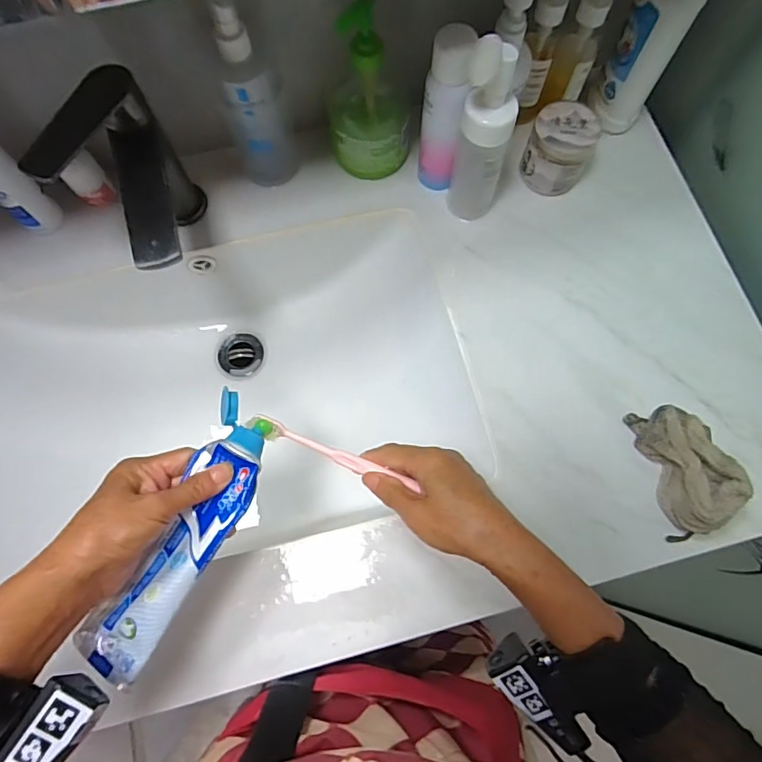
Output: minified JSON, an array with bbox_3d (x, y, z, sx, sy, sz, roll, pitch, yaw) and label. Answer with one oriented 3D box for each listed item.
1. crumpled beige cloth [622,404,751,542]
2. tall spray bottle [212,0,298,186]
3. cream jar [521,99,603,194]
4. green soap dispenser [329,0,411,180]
[{"bbox_3d":[0.278,0.076,0.437,0.072,0.043,0.117,-11,74,-2],"label":"crumpled beige cloth"},{"bbox_3d":[-0.121,-0.258,0.476,0.054,0.168,0.045,-9,74,-1],"label":"tall spray bottle"},{"bbox_3d":[0.187,-0.243,0.517,0.063,0.072,0.065,0,74,1],"label":"cream jar"},{"bbox_3d":[-0.012,-0.273,0.487,0.084,0.157,0.062,-1,74,1],"label":"green soap dispenser"}]

